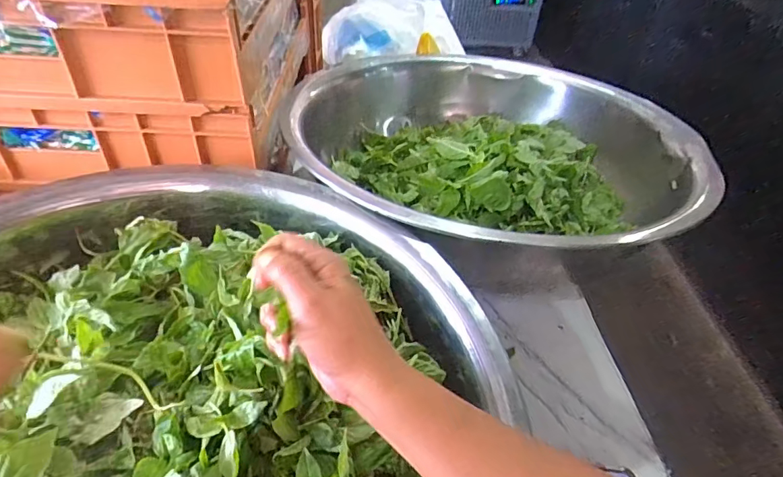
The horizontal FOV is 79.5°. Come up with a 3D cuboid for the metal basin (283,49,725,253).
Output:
[{"bbox_3d":[0.158,-0.136,0.745,0.555,0.156,0.555,3,41,-3],"label":"metal basin"}]

